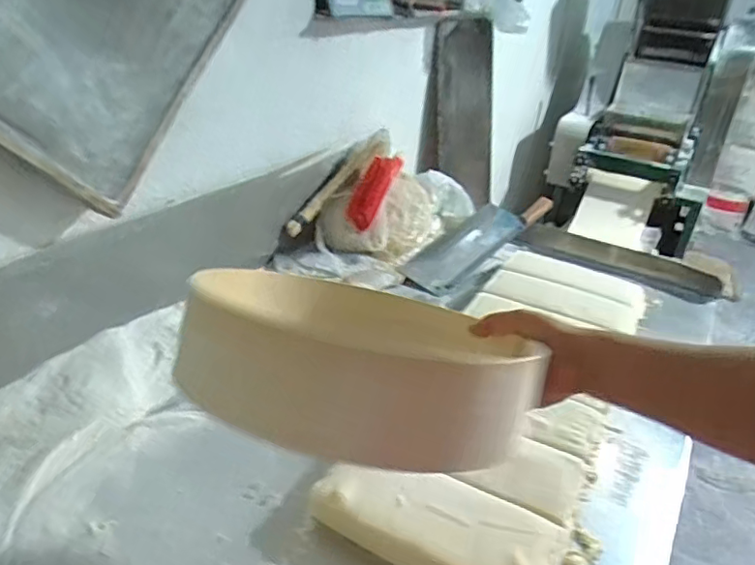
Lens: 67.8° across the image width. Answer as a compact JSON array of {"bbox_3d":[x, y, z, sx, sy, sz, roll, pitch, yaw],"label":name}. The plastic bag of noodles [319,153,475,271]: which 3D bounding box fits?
[{"bbox_3d":[0.044,-0.154,1.202,0.192,0.135,0.371,23,35,28],"label":"plastic bag of noodles"}]

